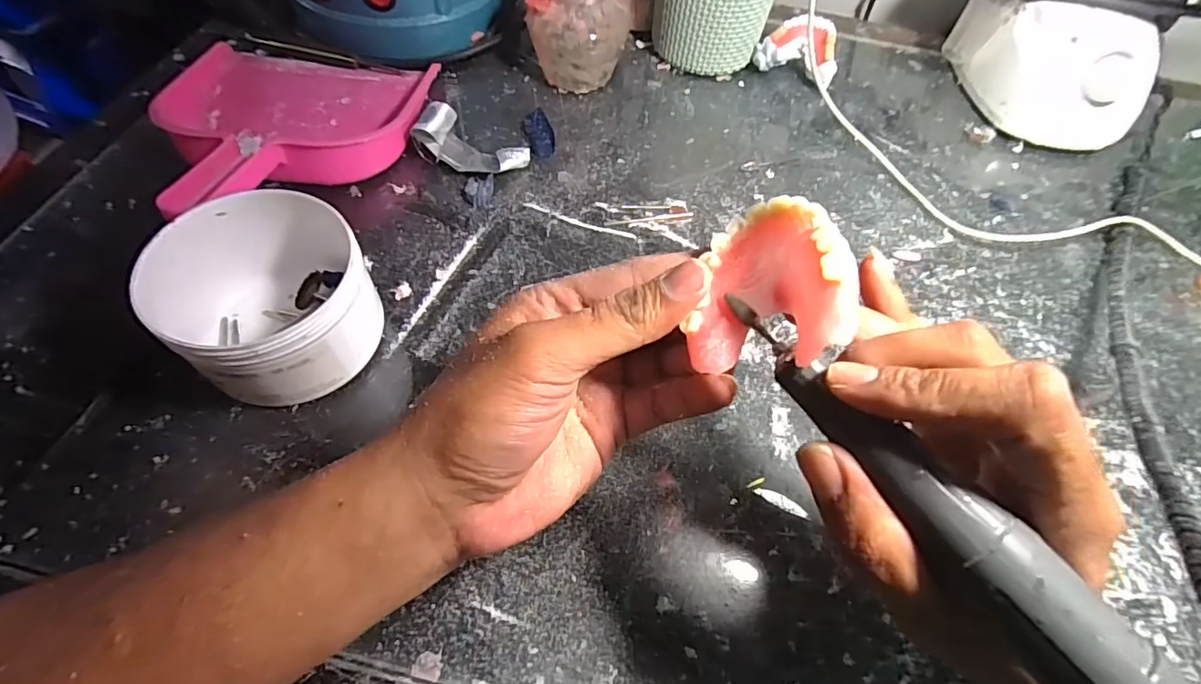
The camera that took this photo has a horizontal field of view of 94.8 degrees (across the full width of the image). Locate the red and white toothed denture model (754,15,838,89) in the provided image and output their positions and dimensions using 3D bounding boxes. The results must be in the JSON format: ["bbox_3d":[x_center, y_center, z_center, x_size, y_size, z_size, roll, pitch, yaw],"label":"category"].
[{"bbox_3d":[0.162,-0.234,0.449,0.064,0.036,0.051,27,60,12],"label":"red and white toothed denture model"}]

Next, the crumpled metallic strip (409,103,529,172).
[{"bbox_3d":[-0.085,-0.132,0.366,0.070,0.028,0.032,22,59,8],"label":"crumpled metallic strip"}]

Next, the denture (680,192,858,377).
[{"bbox_3d":[0.058,-0.018,0.183,0.022,0.052,0.058,25,62,-38],"label":"denture"}]

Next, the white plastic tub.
[{"bbox_3d":[-0.161,-0.020,0.272,0.089,0.059,0.093,-36,68,-23],"label":"white plastic tub"}]

